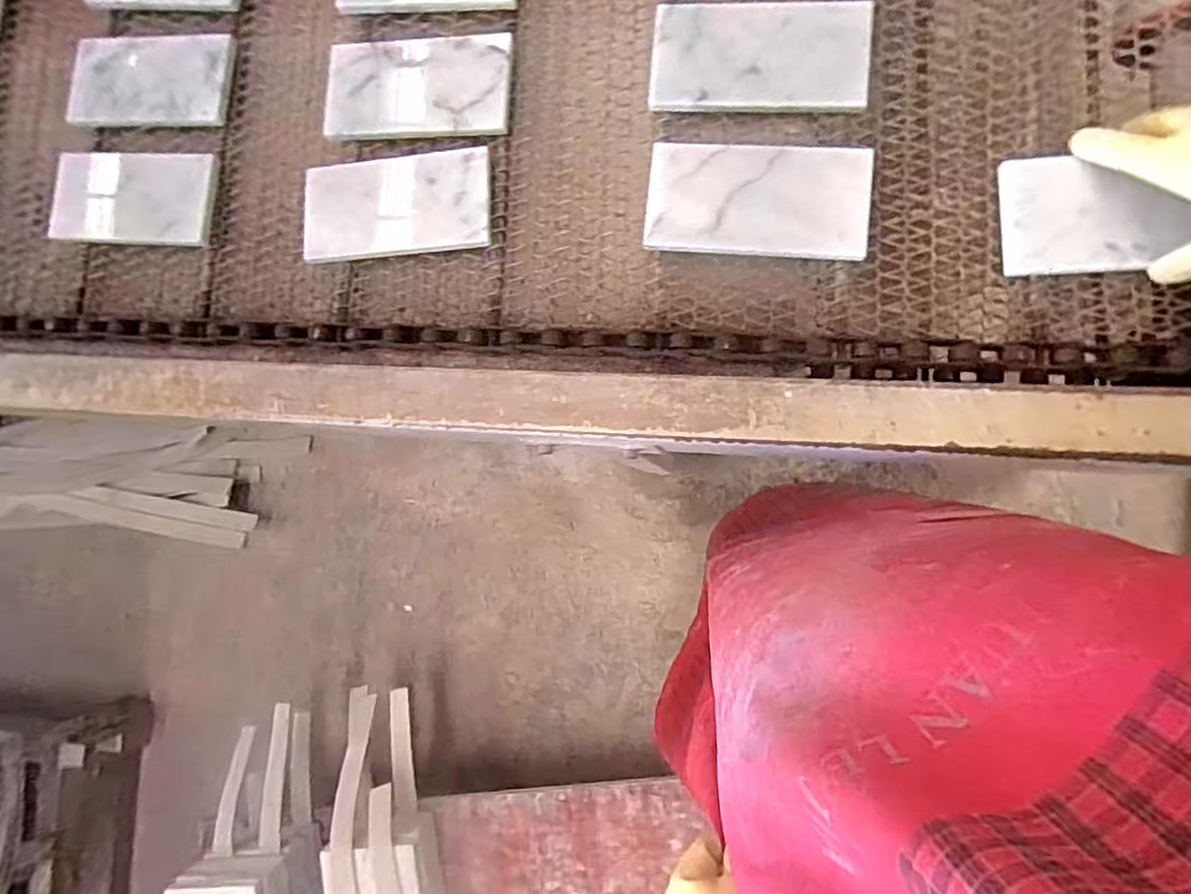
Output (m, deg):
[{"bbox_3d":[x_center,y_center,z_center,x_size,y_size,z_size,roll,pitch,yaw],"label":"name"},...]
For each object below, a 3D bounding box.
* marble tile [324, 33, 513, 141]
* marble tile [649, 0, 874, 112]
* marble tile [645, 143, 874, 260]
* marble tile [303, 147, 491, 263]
[{"bbox_3d":[-0.147,-0.294,0.517,0.158,0.007,0.085,2,85,11],"label":"marble tile"},{"bbox_3d":[0.121,-0.291,0.468,0.155,0.007,0.080,5,89,10],"label":"marble tile"},{"bbox_3d":[0.117,-0.178,0.457,0.154,0.007,0.081,6,84,10],"label":"marble tile"},{"bbox_3d":[-0.162,-0.194,0.509,0.154,0.008,0.075,-2,97,7],"label":"marble tile"}]

